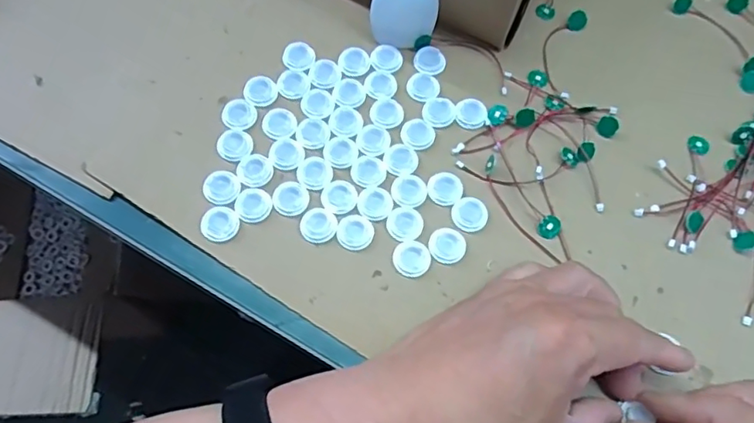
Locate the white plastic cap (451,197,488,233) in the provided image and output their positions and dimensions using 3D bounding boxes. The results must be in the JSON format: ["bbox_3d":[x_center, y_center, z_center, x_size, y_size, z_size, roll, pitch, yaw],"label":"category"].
[{"bbox_3d":[0.060,0.001,0.365,0.022,0.004,0.023,1,66,-2],"label":"white plastic cap"}]

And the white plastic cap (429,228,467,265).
[{"bbox_3d":[0.044,0.021,0.357,0.022,0.004,0.022,1,66,-2],"label":"white plastic cap"}]

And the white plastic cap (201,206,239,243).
[{"bbox_3d":[-0.097,0.008,0.354,0.022,0.004,0.023,1,66,-2],"label":"white plastic cap"}]

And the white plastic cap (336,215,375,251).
[{"bbox_3d":[-0.014,0.013,0.357,0.022,0.004,0.023,1,66,-2],"label":"white plastic cap"}]

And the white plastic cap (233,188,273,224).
[{"bbox_3d":[-0.078,-0.004,0.360,0.022,0.004,0.022,1,66,-2],"label":"white plastic cap"}]

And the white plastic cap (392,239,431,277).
[{"bbox_3d":[0.022,0.029,0.352,0.022,0.004,0.022,1,66,-2],"label":"white plastic cap"}]

